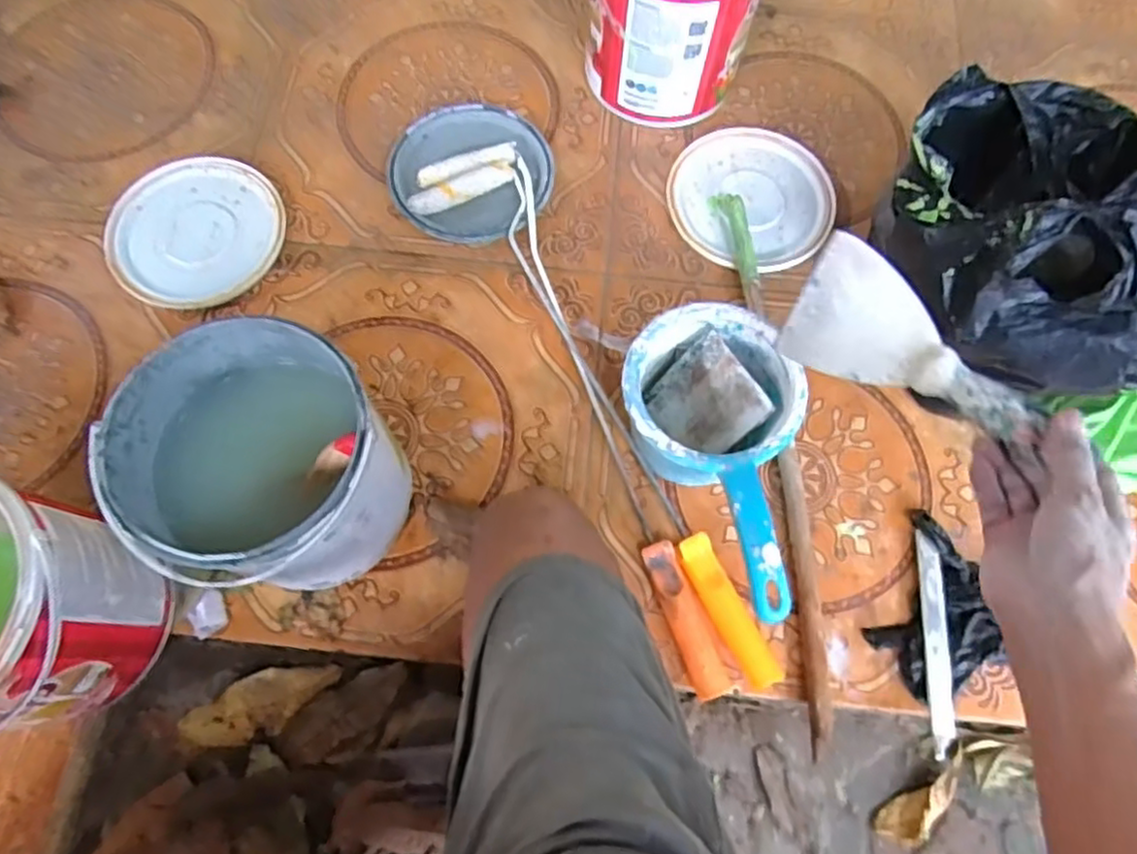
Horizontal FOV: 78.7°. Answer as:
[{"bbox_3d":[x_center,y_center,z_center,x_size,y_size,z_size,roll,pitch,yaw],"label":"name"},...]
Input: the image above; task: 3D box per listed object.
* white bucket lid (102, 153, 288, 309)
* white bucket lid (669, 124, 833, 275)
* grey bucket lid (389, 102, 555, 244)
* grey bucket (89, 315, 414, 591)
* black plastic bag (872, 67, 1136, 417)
[{"bbox_3d":[-0.391,-0.207,0.728,0.176,0.011,0.173,0,71,-1],"label":"white bucket lid"},{"bbox_3d":[0.204,-0.248,0.763,0.174,0.013,0.174,0,71,-1],"label":"white bucket lid"},{"bbox_3d":[-0.105,-0.284,0.757,0.171,0.020,0.180,-3,71,-2],"label":"grey bucket lid"},{"bbox_3d":[-0.232,0.035,0.561,0.177,0.189,0.175,0,70,-1],"label":"grey bucket"},{"bbox_3d":[0.380,-0.156,0.553,0.193,0.108,0.259,-5,70,-3],"label":"black plastic bag"}]

